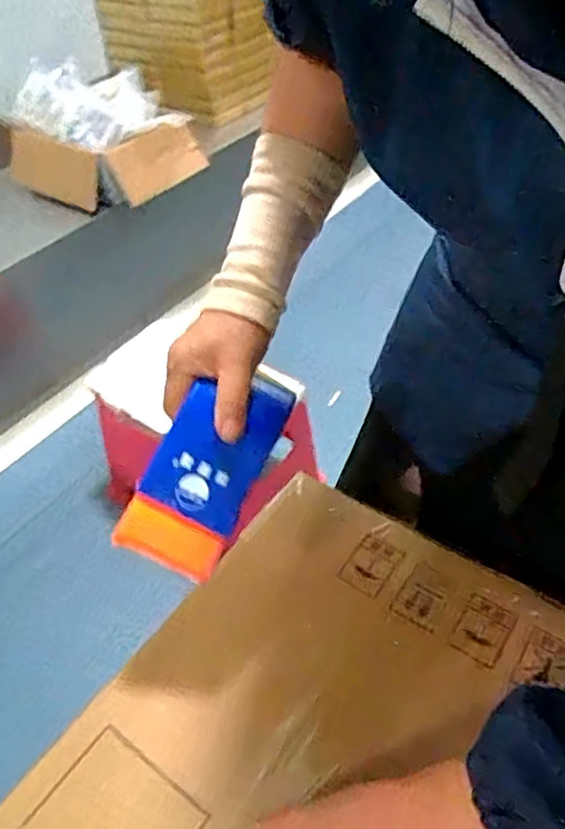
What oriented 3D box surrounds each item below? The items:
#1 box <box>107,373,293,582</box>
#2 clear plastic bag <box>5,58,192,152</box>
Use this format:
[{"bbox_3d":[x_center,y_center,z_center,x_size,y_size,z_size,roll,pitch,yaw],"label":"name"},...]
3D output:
[{"bbox_3d":[-0.052,0.037,0.441,0.071,0.017,0.146,28,84,-8],"label":"box"},{"bbox_3d":[-0.397,-0.699,1.393,0.370,0.101,0.276,20,50,22],"label":"clear plastic bag"}]

